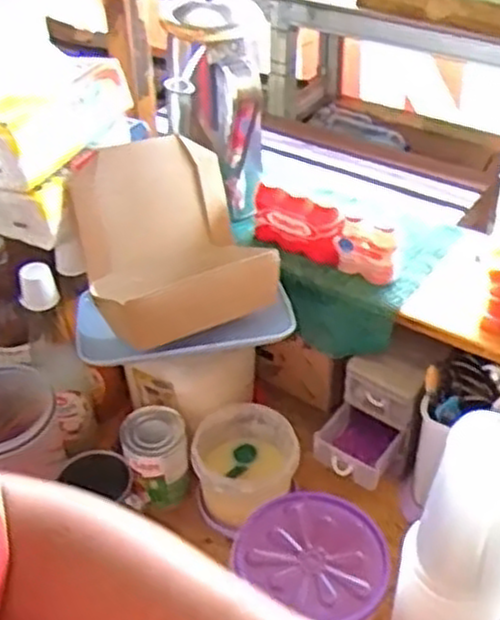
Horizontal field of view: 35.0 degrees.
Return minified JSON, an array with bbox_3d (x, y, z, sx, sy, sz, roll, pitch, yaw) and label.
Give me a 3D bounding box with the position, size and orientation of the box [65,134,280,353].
[{"bbox_3d":[-0.089,-0.078,0.868,0.184,0.128,0.190,-18,43,-16],"label":"box"}]

